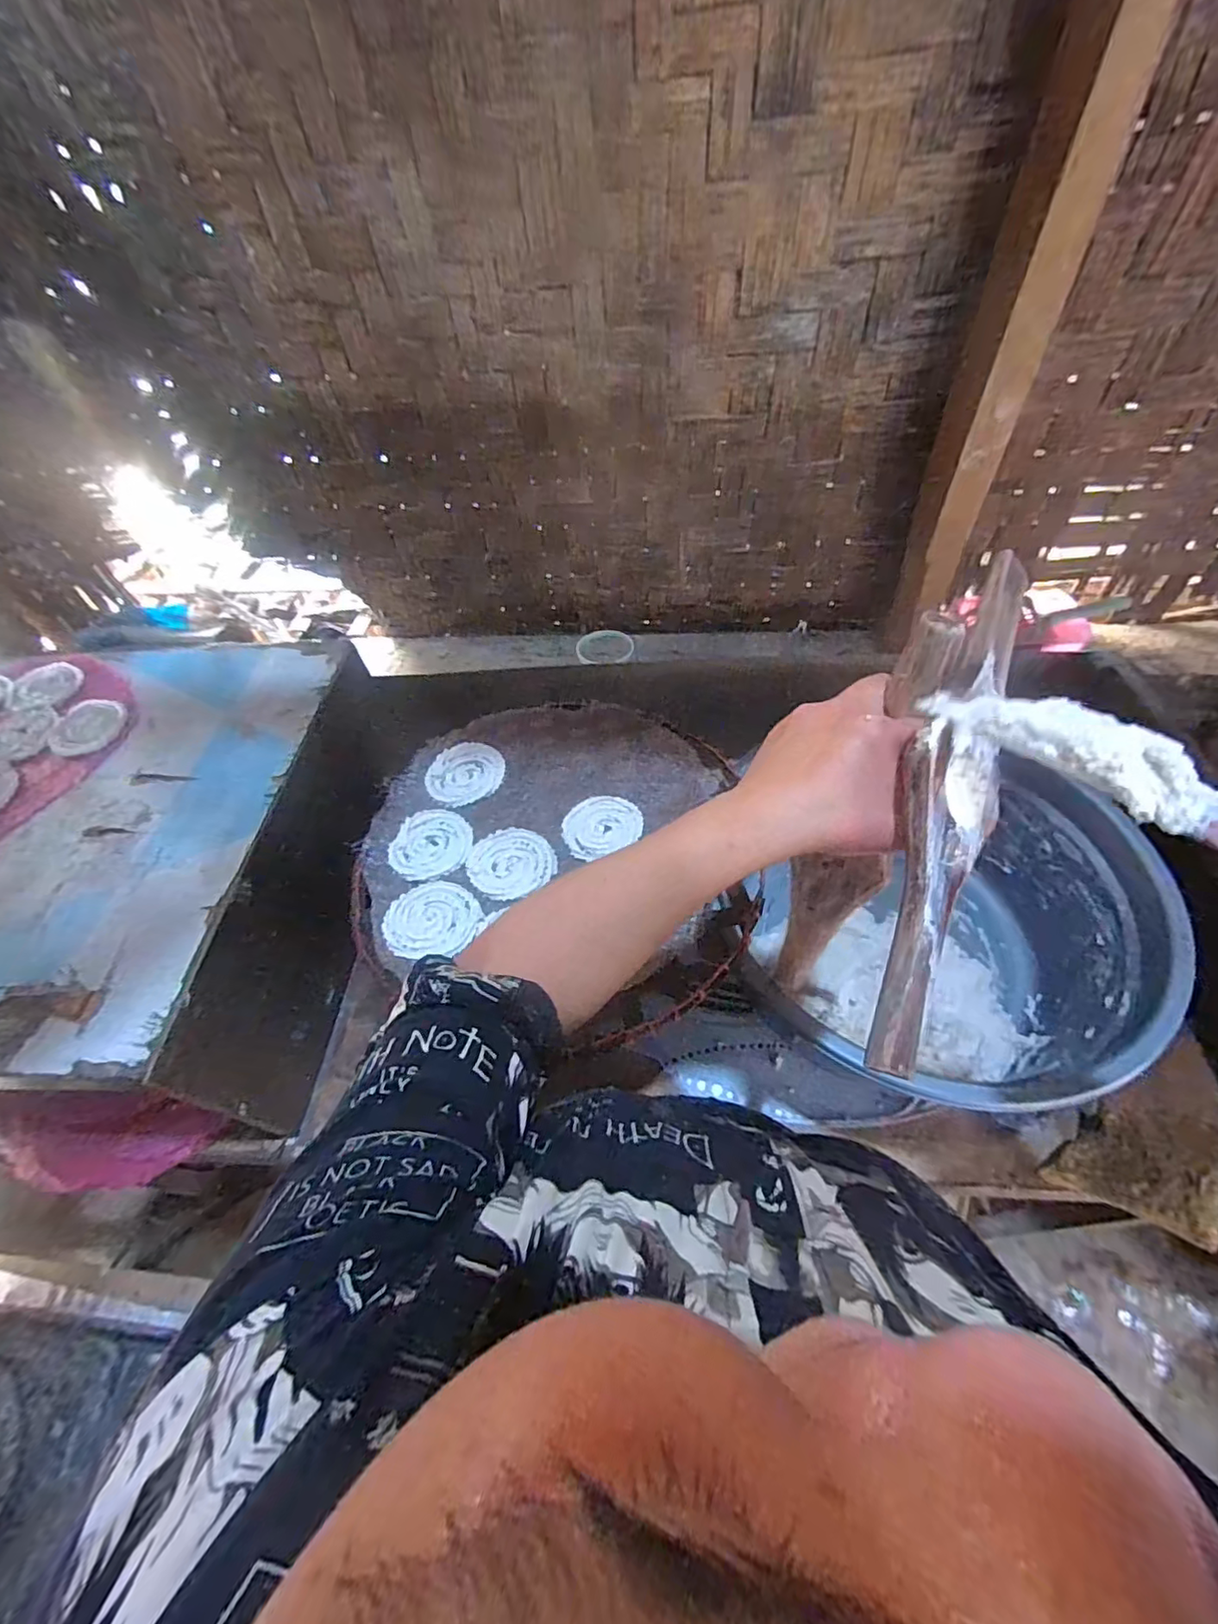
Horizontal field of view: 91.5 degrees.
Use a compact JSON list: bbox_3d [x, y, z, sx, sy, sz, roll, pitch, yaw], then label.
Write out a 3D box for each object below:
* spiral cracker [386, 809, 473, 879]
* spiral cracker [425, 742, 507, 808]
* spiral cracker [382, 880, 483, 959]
[{"bbox_3d":[-0.175,0.030,0.585,0.078,0.005,0.079,-2,52,3],"label":"spiral cracker"},{"bbox_3d":[-0.154,-0.041,0.636,0.082,0.006,0.081,-2,52,3],"label":"spiral cracker"},{"bbox_3d":[-0.160,0.095,0.533,0.086,0.005,0.075,5,53,8],"label":"spiral cracker"}]

